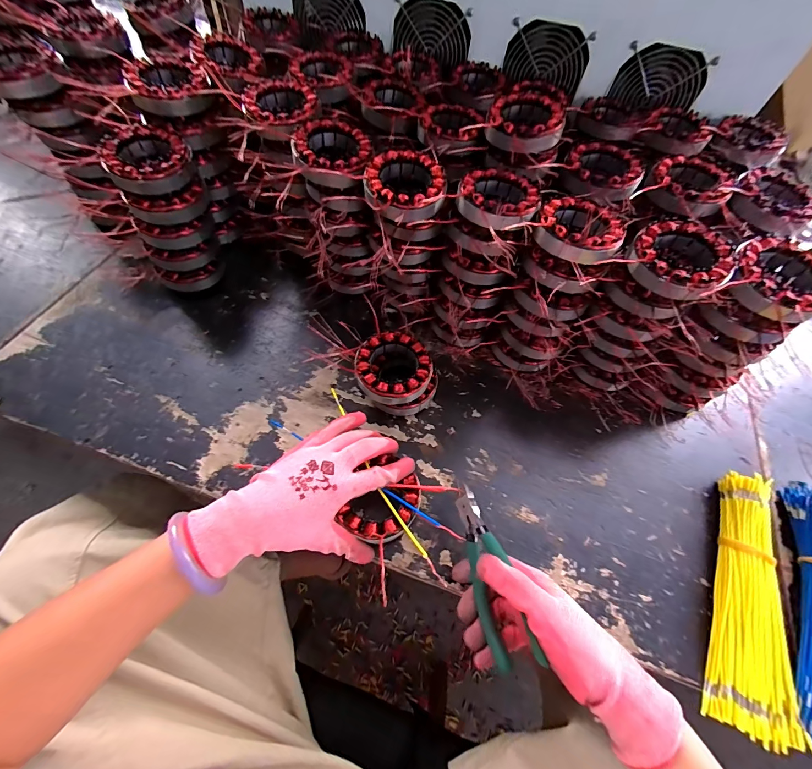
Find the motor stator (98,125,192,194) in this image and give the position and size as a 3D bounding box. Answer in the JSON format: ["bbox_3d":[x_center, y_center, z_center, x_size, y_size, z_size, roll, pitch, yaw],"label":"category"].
[{"bbox_3d":[-0.288,-0.251,0.386,0.083,0.031,0.087,-33,68,-20],"label":"motor stator"}]

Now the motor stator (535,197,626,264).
[{"bbox_3d":[0.180,-0.161,0.355,0.083,0.022,0.089,2,61,-3],"label":"motor stator"}]

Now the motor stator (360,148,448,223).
[{"bbox_3d":[0.000,-0.214,0.374,0.084,0.030,0.085,2,61,-3],"label":"motor stator"}]

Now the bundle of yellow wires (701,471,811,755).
[{"bbox_3d":[0.349,0.206,0.343,0.068,0.030,0.240,26,62,10],"label":"bundle of yellow wires"}]

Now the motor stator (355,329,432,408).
[{"bbox_3d":[-0.016,-0.020,0.406,0.087,0.028,0.085,2,61,-3],"label":"motor stator"}]

